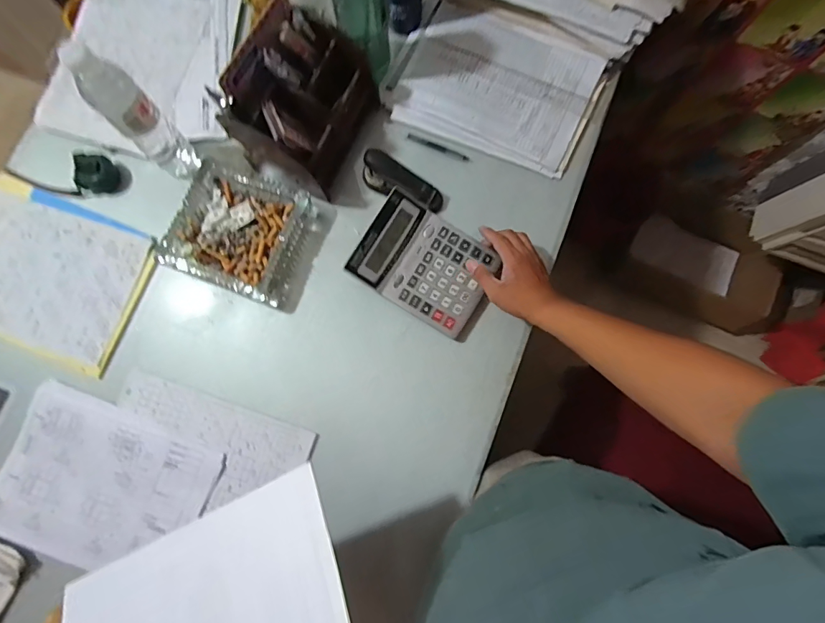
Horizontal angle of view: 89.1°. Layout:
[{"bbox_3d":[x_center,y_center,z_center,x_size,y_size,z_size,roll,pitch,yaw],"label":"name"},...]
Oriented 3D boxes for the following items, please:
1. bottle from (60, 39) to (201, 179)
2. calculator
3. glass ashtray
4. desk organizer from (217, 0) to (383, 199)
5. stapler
[{"bbox_3d":[-0.373,-0.261,0.581,0.053,0.225,0.056,0,81,0],"label":"bottle"},{"bbox_3d":[0.021,-0.075,0.623,0.192,0.031,0.148,32,80,5],"label":"calculator"},{"bbox_3d":[-0.263,-0.121,0.645,0.194,0.046,0.176,17,81,3],"label":"glass ashtray"},{"bbox_3d":[-0.154,-0.301,0.603,0.136,0.169,0.204,25,82,4],"label":"desk organizer"},{"bbox_3d":[-0.016,-0.199,0.652,0.133,0.050,0.044,30,82,5],"label":"stapler"}]

